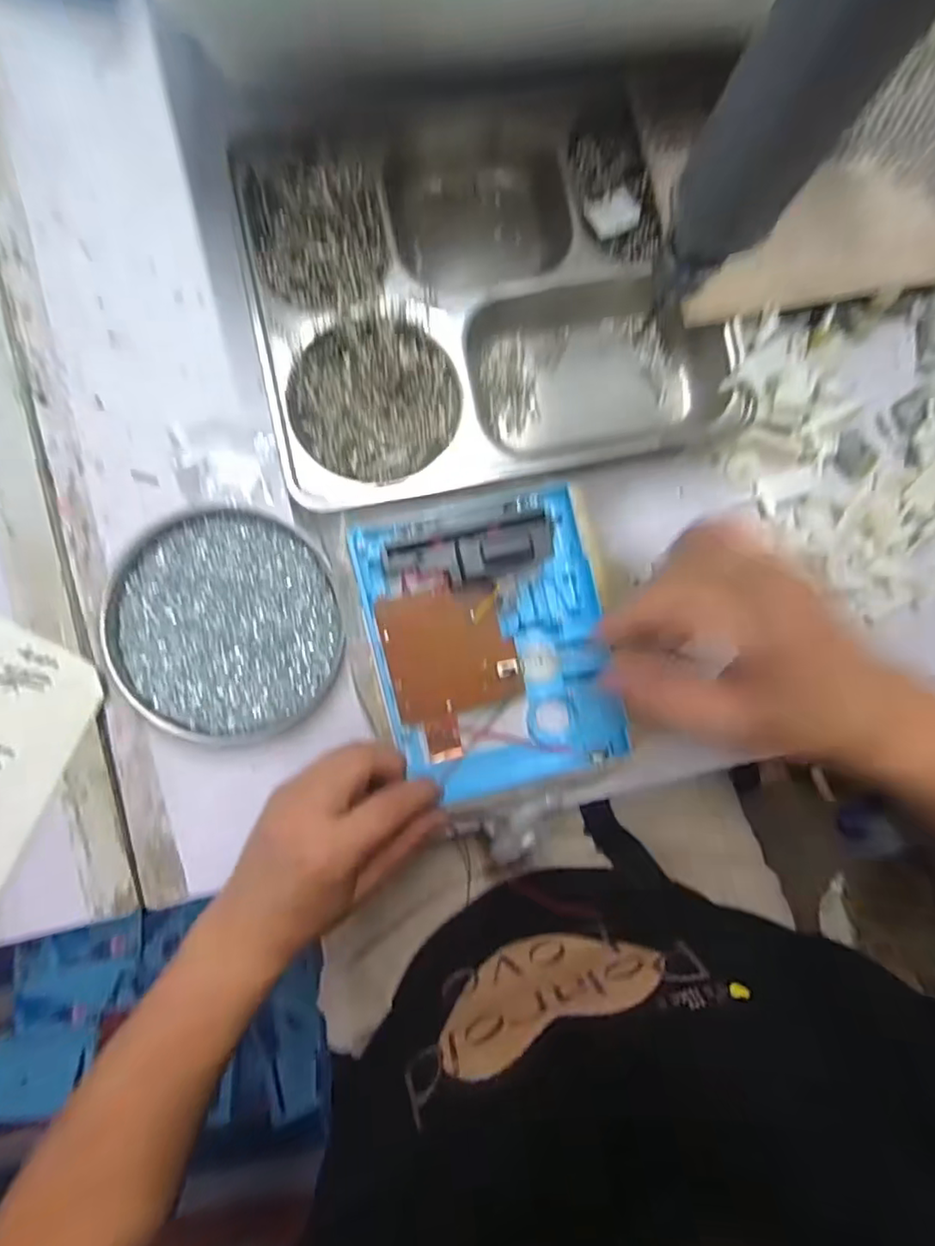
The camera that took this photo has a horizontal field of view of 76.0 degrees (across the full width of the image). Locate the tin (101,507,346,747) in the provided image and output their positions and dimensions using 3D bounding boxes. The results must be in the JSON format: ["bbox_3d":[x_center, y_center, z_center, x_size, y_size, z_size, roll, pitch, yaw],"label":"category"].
[{"bbox_3d":[-0.143,0.002,0.361,0.133,0.020,0.136,0,90,-5],"label":"tin"}]

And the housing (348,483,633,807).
[{"bbox_3d":[0.015,0.015,0.337,0.129,0.037,0.163,-13,91,-5],"label":"housing"}]

